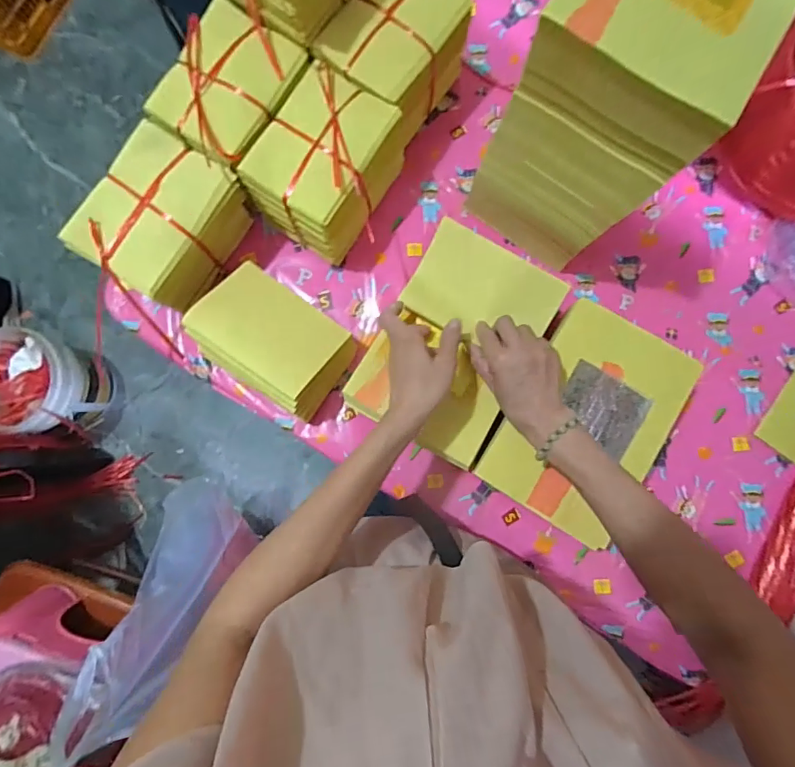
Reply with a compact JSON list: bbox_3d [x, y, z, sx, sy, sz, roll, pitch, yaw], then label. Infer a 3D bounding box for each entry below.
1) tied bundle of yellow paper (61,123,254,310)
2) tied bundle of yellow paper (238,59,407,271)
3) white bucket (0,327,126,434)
[{"bbox_3d":[-0.273,-0.189,0.575,0.117,0.122,0.165,30,85,3],"label":"tied bundle of yellow paper"},{"bbox_3d":[-0.085,-0.266,0.599,0.121,0.133,0.172,35,86,3],"label":"tied bundle of yellow paper"},{"bbox_3d":[-0.937,0.001,1.266,0.249,0.276,0.242,0,85,0],"label":"white bucket"}]

